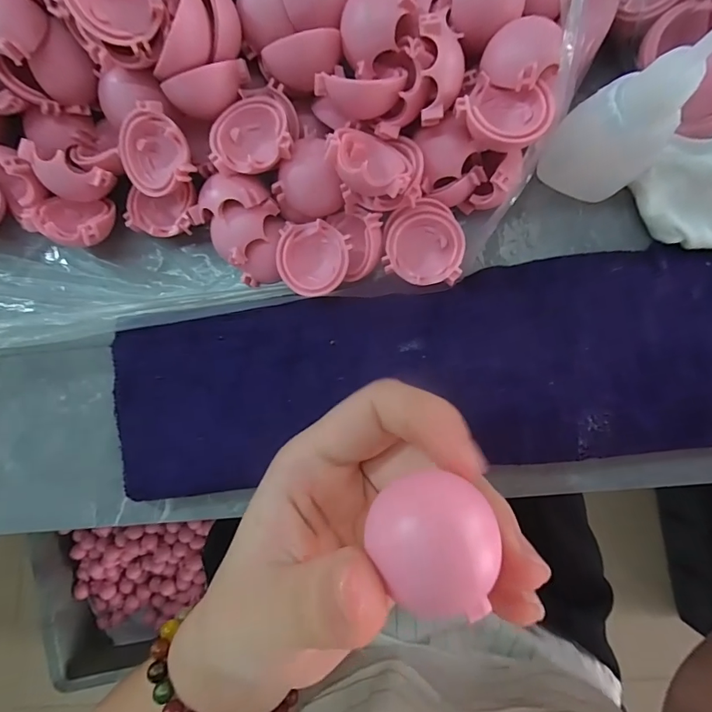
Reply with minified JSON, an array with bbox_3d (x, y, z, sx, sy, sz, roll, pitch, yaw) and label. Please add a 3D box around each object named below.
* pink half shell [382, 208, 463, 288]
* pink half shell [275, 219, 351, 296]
[{"bbox_3d":[0.027,-0.043,0.173,0.029,0.013,0.027,0,88,-1],"label":"pink half shell"},{"bbox_3d":[-0.018,-0.039,0.179,0.028,0.012,0.028,9,88,0],"label":"pink half shell"}]

